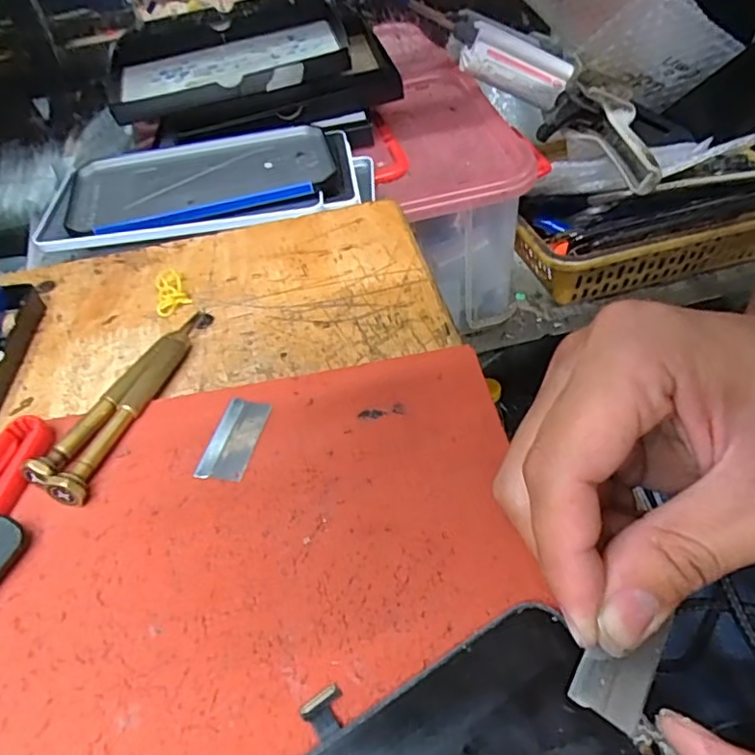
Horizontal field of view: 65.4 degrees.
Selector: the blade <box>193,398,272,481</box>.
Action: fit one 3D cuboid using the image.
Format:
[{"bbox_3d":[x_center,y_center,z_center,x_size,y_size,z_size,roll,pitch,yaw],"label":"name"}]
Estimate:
[{"bbox_3d":[-0.056,0.024,0.231,0.019,0.004,0.037,10,51,9],"label":"blade"}]

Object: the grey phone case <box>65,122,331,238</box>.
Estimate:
[{"bbox_3d":[-0.124,-0.148,0.418,0.181,0.012,0.093,-18,47,-10],"label":"grey phone case"}]

